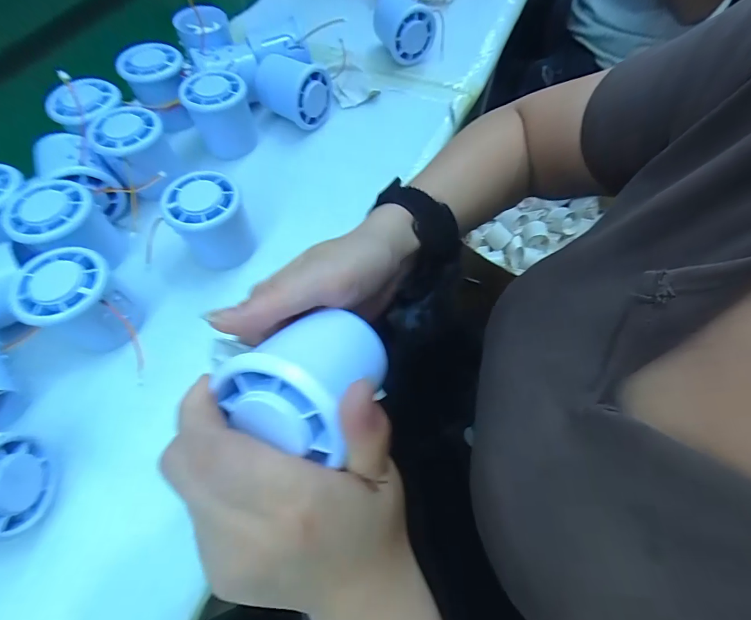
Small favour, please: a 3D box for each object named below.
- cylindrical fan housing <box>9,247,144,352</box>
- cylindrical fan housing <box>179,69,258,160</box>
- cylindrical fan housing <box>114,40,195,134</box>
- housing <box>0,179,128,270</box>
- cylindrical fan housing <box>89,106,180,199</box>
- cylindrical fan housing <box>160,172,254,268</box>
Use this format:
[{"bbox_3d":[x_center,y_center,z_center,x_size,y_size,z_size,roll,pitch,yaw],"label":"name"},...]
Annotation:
[{"bbox_3d":[-0.196,-0.003,0.260,0.056,0.055,0.053,0,62,0],"label":"cylindrical fan housing"},{"bbox_3d":[-0.141,-0.179,0.351,0.052,0.051,0.064,-22,65,-12],"label":"cylindrical fan housing"},{"bbox_3d":[-0.208,-0.214,0.366,0.054,0.054,0.050,0,62,0],"label":"cylindrical fan housing"},{"bbox_3d":[-0.232,-0.061,0.289,0.051,0.051,0.054,0,62,0],"label":"housing"},{"bbox_3d":[-0.200,-0.132,0.325,0.052,0.050,0.058,-32,67,-16],"label":"cylindrical fan housing"},{"bbox_3d":[-0.125,-0.066,0.295,0.054,0.053,0.062,-25,65,-13],"label":"cylindrical fan housing"}]

